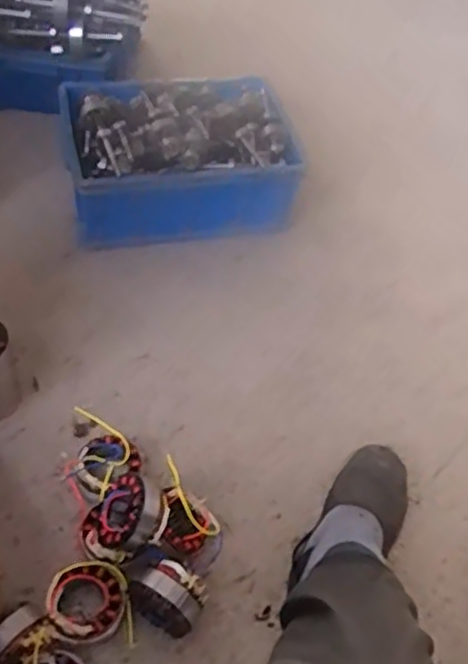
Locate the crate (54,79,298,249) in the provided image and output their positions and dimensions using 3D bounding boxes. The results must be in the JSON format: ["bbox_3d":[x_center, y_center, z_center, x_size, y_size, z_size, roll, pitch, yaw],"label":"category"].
[{"bbox_3d":[-0.106,-0.326,1.271,0.409,0.213,0.291,-10,54,-15],"label":"crate"}]

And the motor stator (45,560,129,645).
[{"bbox_3d":[-0.170,0.316,0.790,0.090,0.055,0.085,4,51,-5],"label":"motor stator"}]

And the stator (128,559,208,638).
[{"bbox_3d":[-0.078,0.308,0.785,0.086,0.089,0.061,30,54,16],"label":"stator"}]

